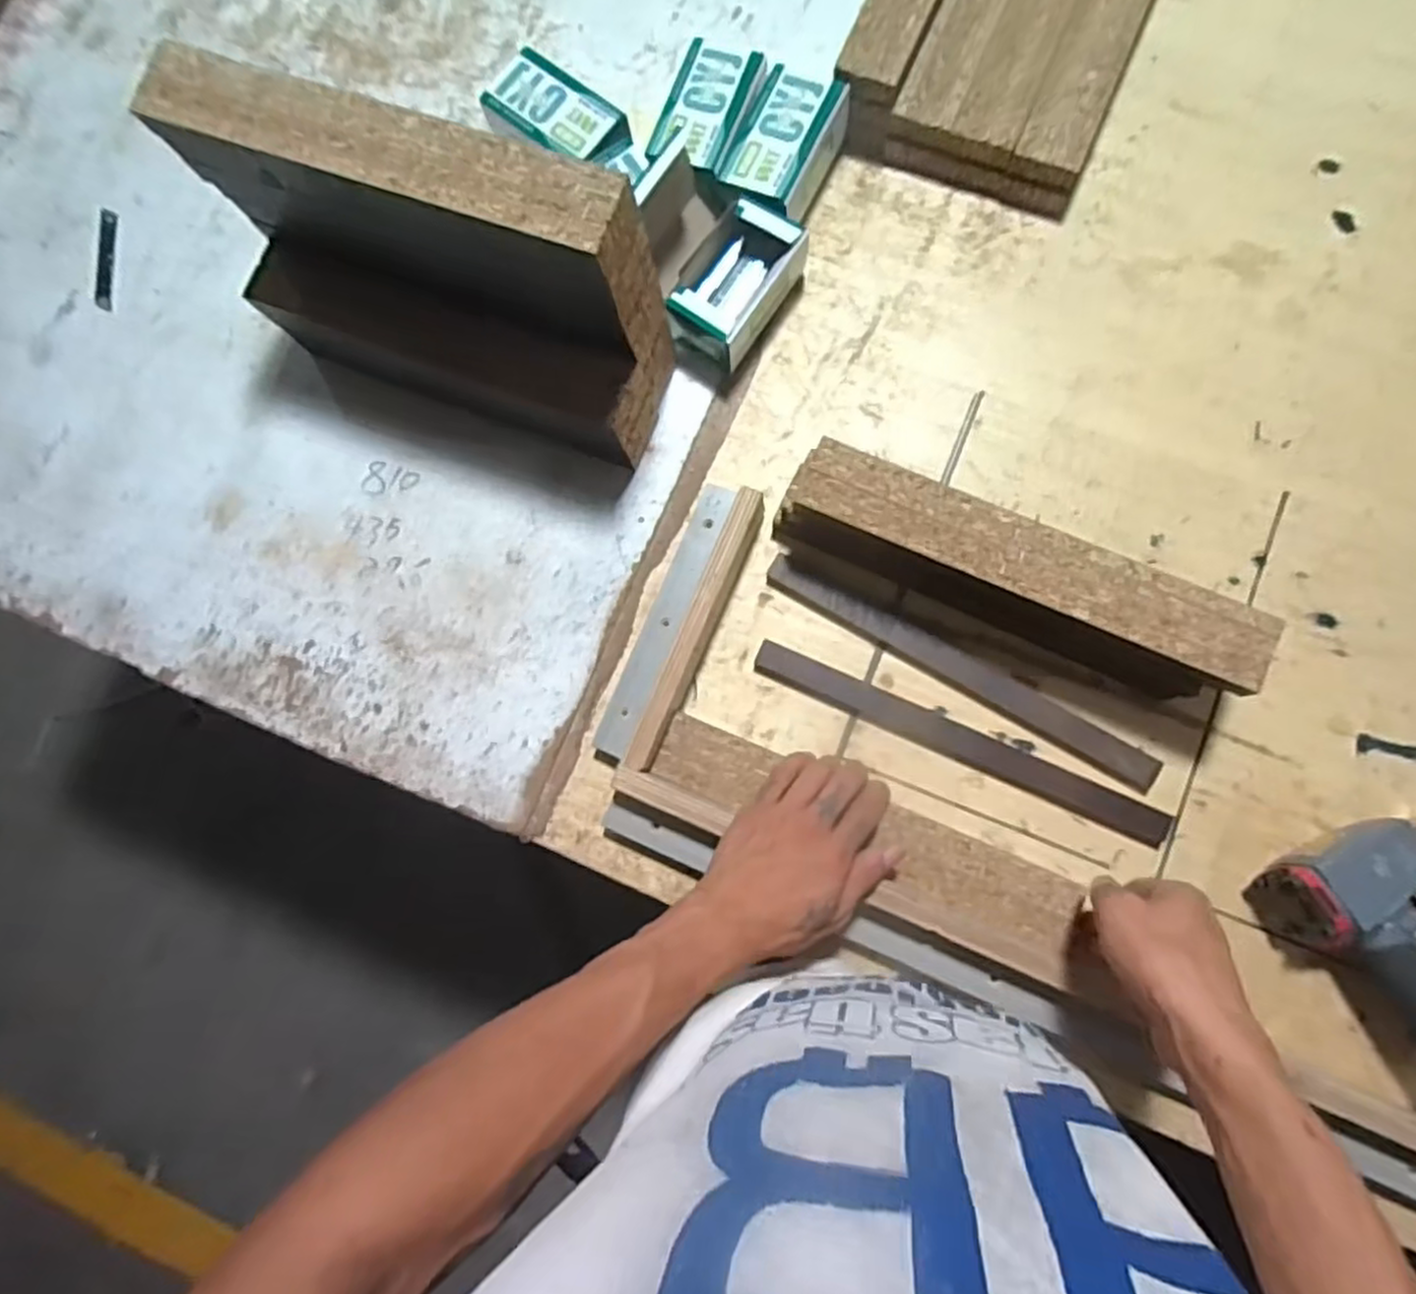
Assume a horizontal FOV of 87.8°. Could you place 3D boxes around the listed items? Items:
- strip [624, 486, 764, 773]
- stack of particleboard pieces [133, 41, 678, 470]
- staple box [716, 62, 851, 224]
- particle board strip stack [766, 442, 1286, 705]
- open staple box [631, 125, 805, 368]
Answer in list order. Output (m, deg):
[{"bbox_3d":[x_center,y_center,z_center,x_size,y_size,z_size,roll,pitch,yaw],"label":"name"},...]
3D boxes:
[{"bbox_3d":[-0.008,-0.012,0.547,0.019,0.048,0.216,22,85,8],"label":"strip"},{"bbox_3d":[-0.192,-0.253,0.513,0.312,0.200,0.102,22,85,8],"label":"stack of particleboard pieces"},{"bbox_3d":[0.060,-0.387,0.586,0.068,0.056,0.112,26,86,8],"label":"staple box"},{"bbox_3d":[0.206,-0.052,0.515,0.321,0.083,0.059,24,86,8],"label":"particle board strip stack"},{"bbox_3d":[-0.002,-0.296,0.569,0.125,0.074,0.116,34,87,8],"label":"open staple box"}]

